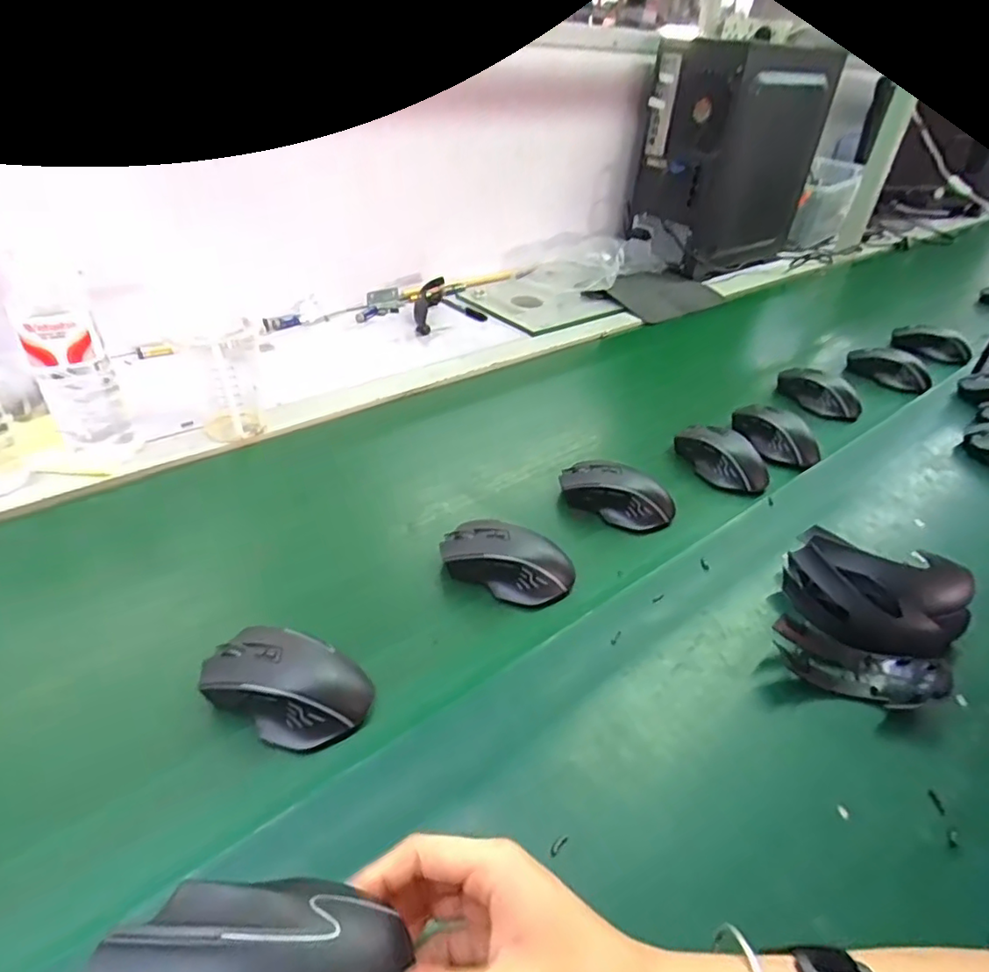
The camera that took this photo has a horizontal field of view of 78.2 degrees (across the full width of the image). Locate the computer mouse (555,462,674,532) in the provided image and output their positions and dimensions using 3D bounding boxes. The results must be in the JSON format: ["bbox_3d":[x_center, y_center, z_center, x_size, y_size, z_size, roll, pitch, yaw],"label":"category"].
[{"bbox_3d":[0.123,0.005,0.620,0.114,0.038,0.060,28,43,27],"label":"computer mouse"}]

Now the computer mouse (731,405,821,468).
[{"bbox_3d":[0.337,-0.065,0.738,0.052,0.041,0.112,-18,43,-28],"label":"computer mouse"}]

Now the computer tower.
[{"bbox_3d":[0.479,-0.647,1.217,0.356,0.363,0.191,-20,44,-30],"label":"computer tower"}]

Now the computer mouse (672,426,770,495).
[{"bbox_3d":[0.260,-0.035,0.691,0.062,0.034,0.102,-12,40,-22],"label":"computer mouse"}]

